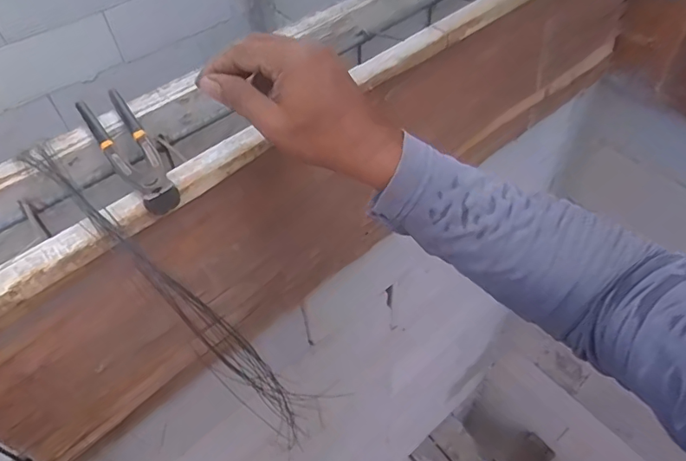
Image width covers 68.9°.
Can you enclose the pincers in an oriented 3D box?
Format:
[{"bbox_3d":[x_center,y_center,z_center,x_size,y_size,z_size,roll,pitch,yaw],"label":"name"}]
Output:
[{"bbox_3d":[-0.208,-0.085,0.480,0.047,0.024,0.205,-30,54,-20],"label":"pincers"}]

